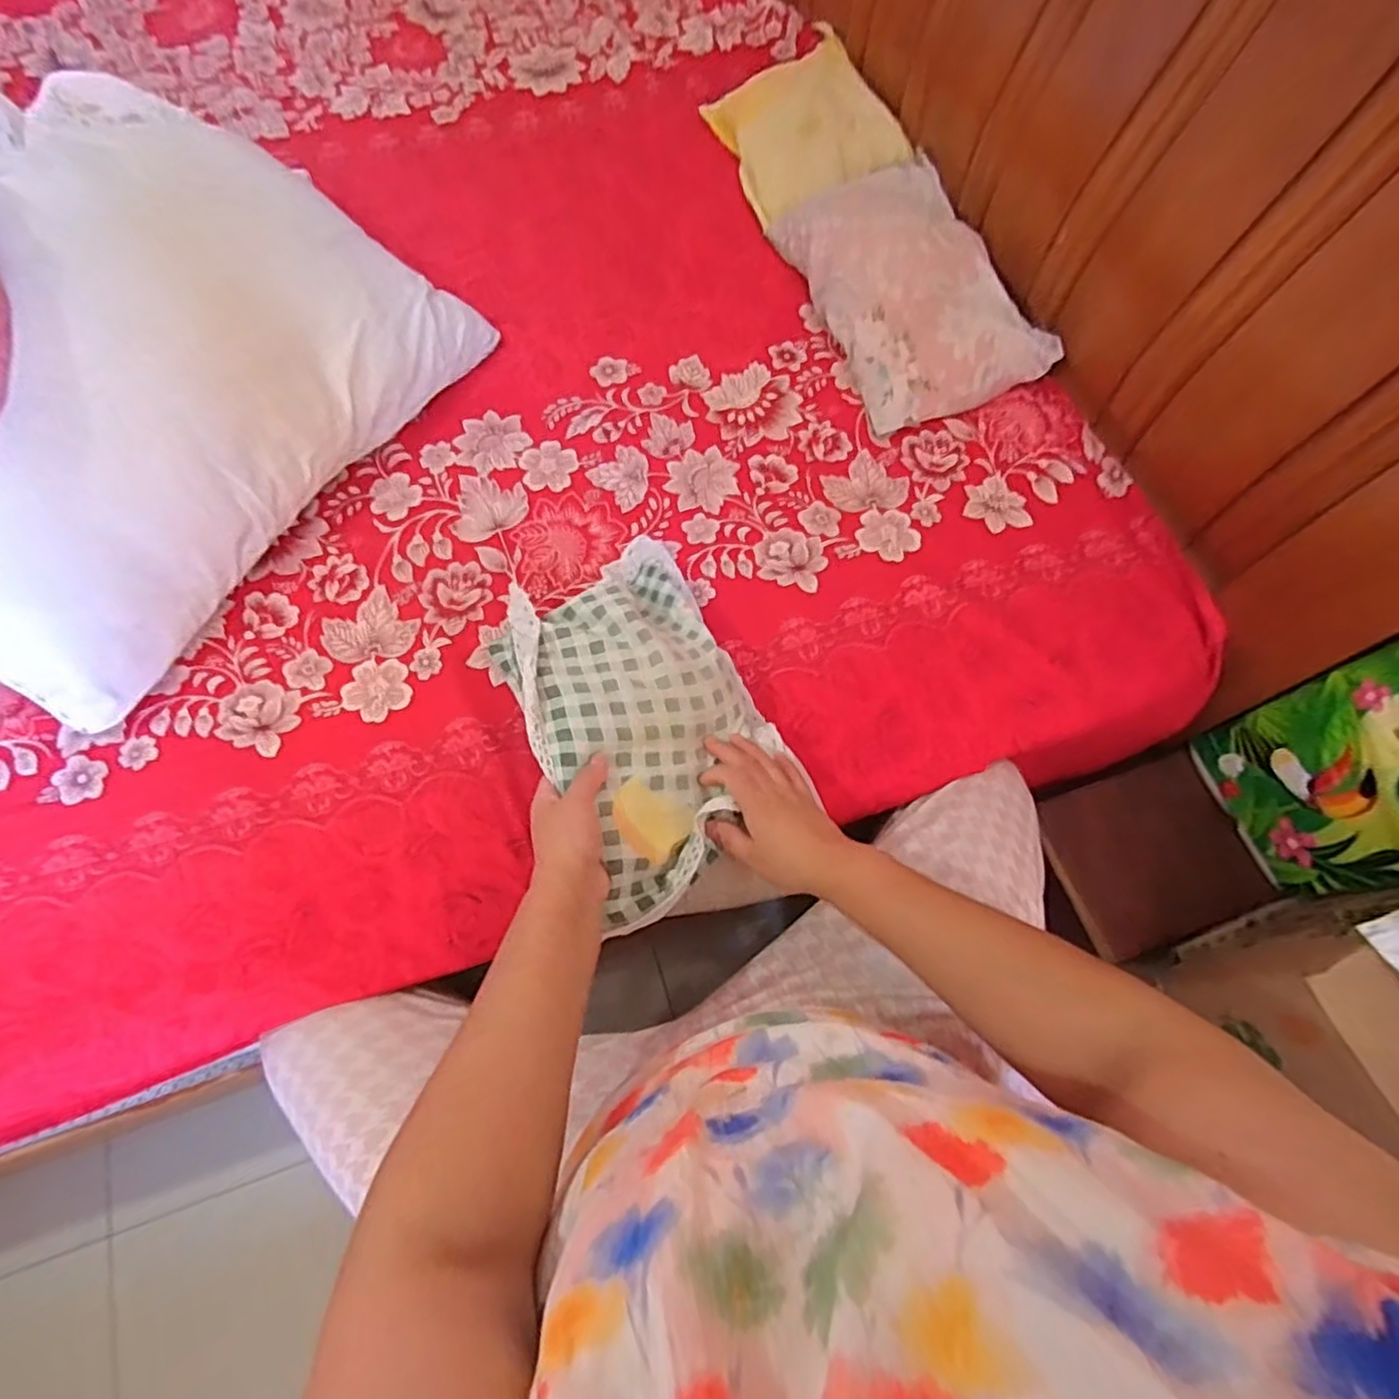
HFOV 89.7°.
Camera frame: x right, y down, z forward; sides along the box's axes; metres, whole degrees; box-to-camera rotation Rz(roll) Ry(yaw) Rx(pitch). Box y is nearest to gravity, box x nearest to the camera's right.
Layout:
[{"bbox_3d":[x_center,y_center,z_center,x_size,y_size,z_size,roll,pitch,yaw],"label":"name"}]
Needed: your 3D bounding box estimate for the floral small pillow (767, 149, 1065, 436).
[{"bbox_3d":[0.269,-0.537,0.908,0.223,0.101,0.376,-17,69,-10],"label":"floral small pillow"}]

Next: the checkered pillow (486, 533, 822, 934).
[{"bbox_3d":[-0.048,0.005,0.652,0.210,0.112,0.383,-22,70,-12],"label":"checkered pillow"}]

